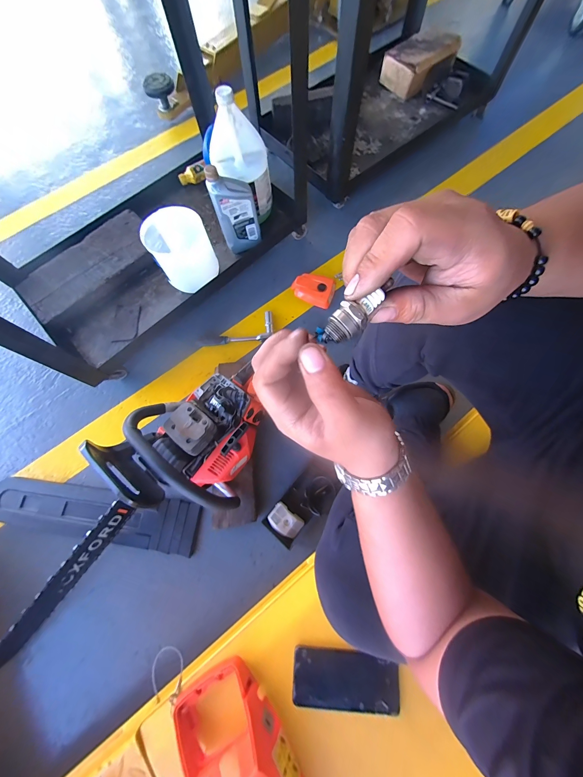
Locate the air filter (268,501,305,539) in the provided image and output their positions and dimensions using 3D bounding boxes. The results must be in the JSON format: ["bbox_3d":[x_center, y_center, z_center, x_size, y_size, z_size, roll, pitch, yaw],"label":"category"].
[{"bbox_3d":[-0.017,0.328,0.682,0.082,0.033,0.057,40,70,0],"label":"air filter"}]

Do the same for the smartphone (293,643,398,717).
[{"bbox_3d":[0.089,0.468,0.441,0.168,0.011,0.073,5,73,3],"label":"smartphone"}]

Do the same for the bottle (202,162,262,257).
[{"bbox_3d":[-0.150,-0.482,0.760,0.110,0.223,0.068,-14,73,-3],"label":"bottle"}]

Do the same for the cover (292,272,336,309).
[{"bbox_3d":[0.070,-0.319,0.864,0.131,0.041,0.102,20,75,7],"label":"cover"}]

